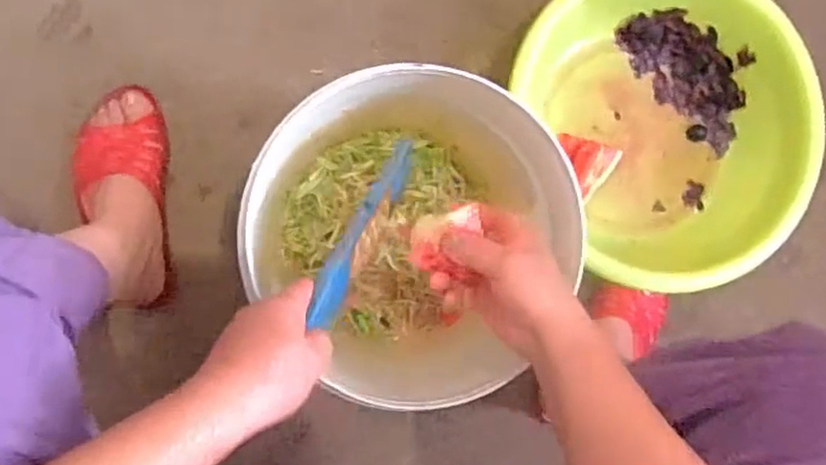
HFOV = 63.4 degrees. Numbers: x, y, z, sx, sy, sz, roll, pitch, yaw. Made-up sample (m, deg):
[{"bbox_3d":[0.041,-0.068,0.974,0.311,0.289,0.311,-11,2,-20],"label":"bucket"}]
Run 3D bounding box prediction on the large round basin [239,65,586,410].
[{"bbox_3d":[-0.005,0.014,0.632,0.241,0.262,0.280,-31,94,-9],"label":"large round basin"}]

